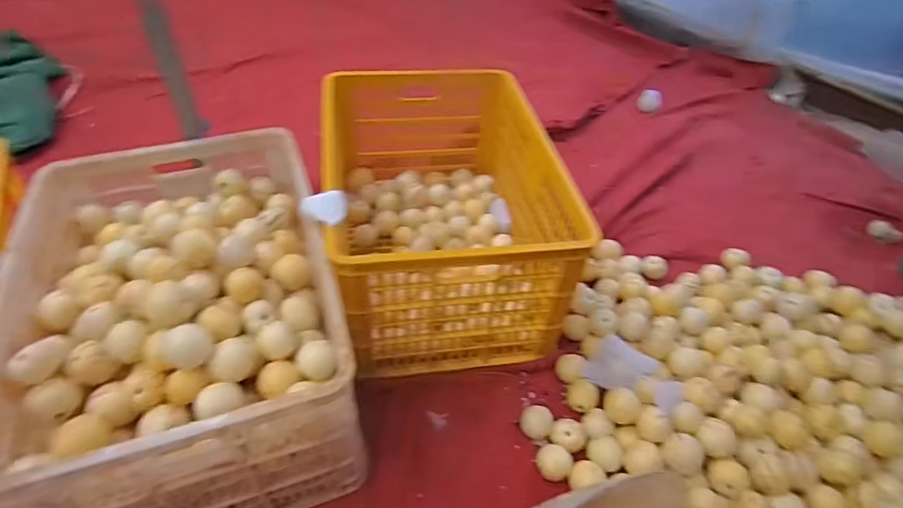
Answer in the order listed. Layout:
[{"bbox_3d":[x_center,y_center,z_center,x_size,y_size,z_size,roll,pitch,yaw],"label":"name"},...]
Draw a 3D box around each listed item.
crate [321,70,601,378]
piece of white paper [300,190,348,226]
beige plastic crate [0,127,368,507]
[{"bbox_3d":[-0.021,-0.092,1.067,0.423,0.324,0.624,-6,43,-9],"label":"crate"},{"bbox_3d":[-0.193,-0.070,0.771,0.069,0.025,0.060,0,43,-3],"label":"piece of white paper"},{"bbox_3d":[-0.416,0.113,0.839,0.425,0.317,0.584,-13,45,-16],"label":"beige plastic crate"}]

